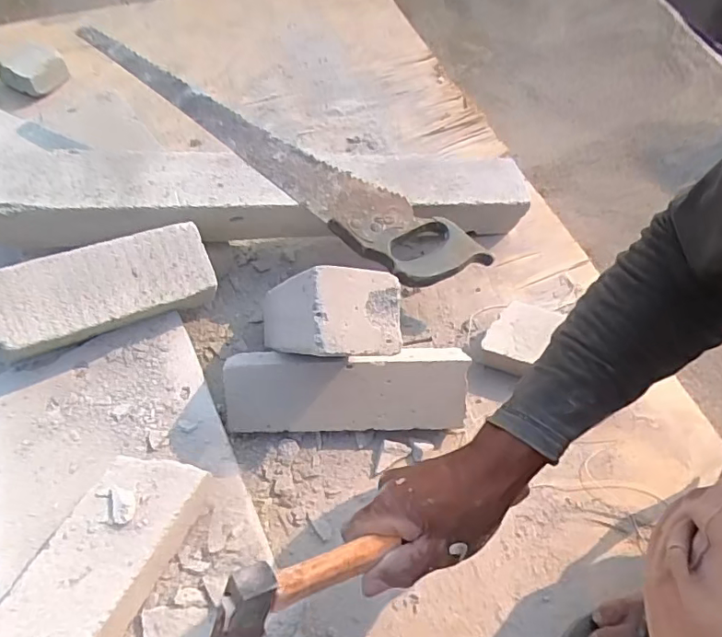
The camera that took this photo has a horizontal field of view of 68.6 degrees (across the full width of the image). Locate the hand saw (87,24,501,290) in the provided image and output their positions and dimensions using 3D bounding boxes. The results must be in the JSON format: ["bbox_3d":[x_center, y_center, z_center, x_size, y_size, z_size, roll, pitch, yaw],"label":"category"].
[{"bbox_3d":[-0.091,-0.192,0.592,0.503,0.019,0.091,37,56,9],"label":"hand saw"}]

